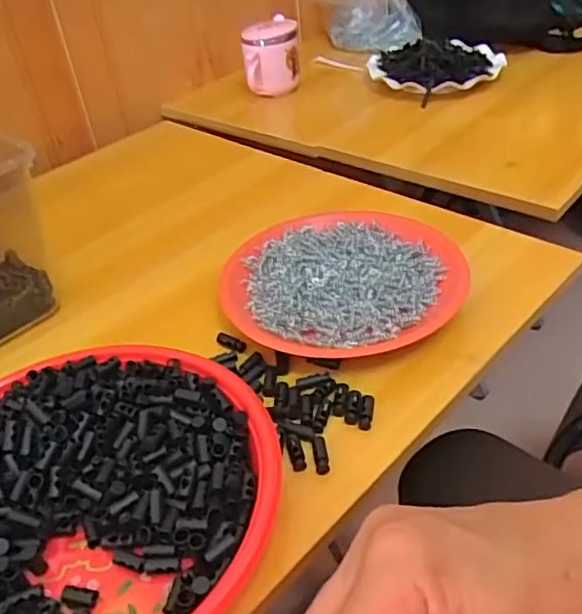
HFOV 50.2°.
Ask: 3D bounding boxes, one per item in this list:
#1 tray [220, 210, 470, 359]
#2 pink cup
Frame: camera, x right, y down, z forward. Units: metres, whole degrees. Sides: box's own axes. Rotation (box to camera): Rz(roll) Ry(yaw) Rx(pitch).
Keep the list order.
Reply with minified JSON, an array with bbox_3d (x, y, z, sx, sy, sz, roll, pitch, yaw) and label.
[{"bbox_3d":[0.038,-0.019,0.507,0.189,0.029,0.164,-30,44,-26],"label":"tray"},{"bbox_3d":[-0.027,-0.361,0.896,0.078,0.091,0.076,-5,39,2],"label":"pink cup"}]

